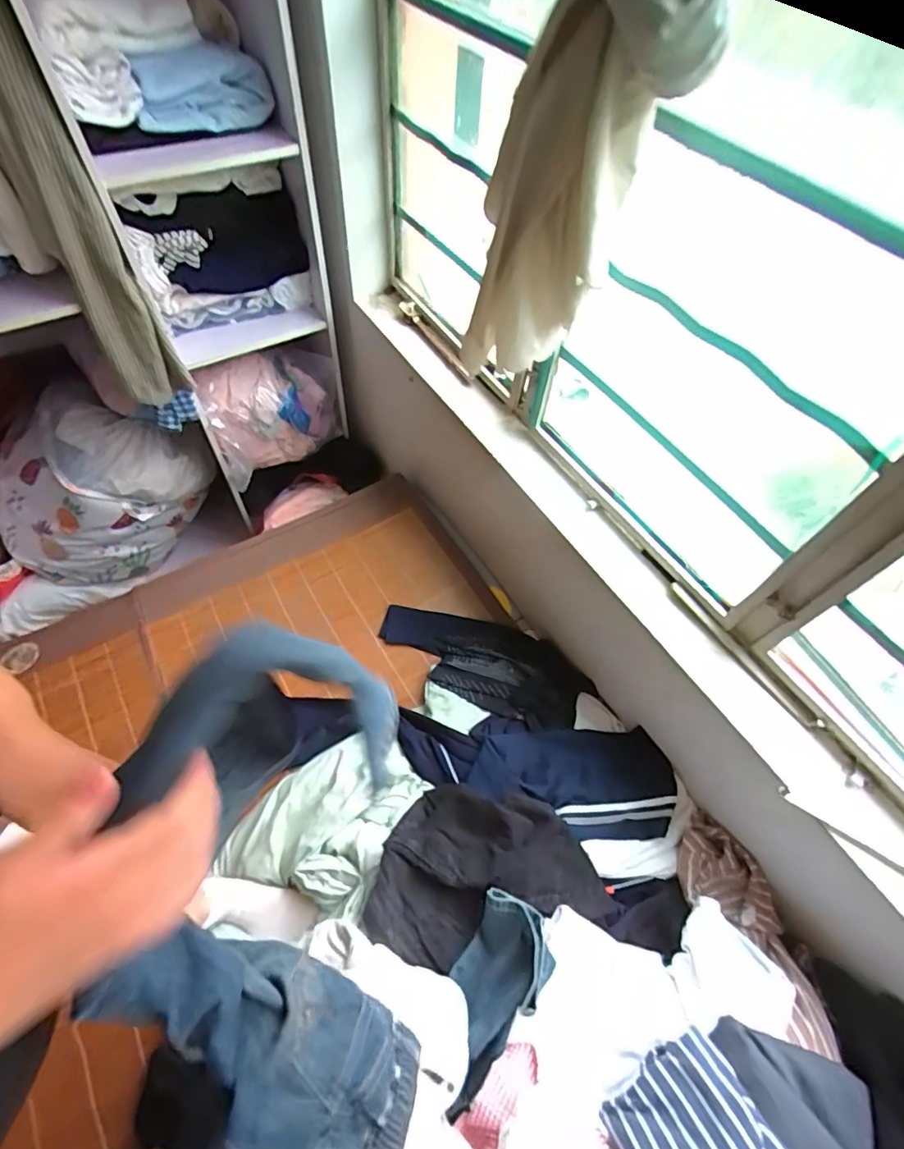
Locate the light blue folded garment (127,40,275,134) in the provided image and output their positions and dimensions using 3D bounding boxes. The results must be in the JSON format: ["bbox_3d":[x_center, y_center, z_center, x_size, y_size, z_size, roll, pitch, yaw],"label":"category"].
[{"bbox_3d":[-0.496,-0.963,1.019,0.266,0.108,0.097,-25,63,-17],"label":"light blue folded garment"}]

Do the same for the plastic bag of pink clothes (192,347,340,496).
[{"bbox_3d":[-0.529,-0.478,1.498,0.366,0.276,0.207,-29,64,-19],"label":"plastic bag of pink clothes"}]

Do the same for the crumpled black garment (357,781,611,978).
[{"bbox_3d":[0.062,0.515,0.857,0.375,0.093,0.280,12,59,4],"label":"crumpled black garment"}]

